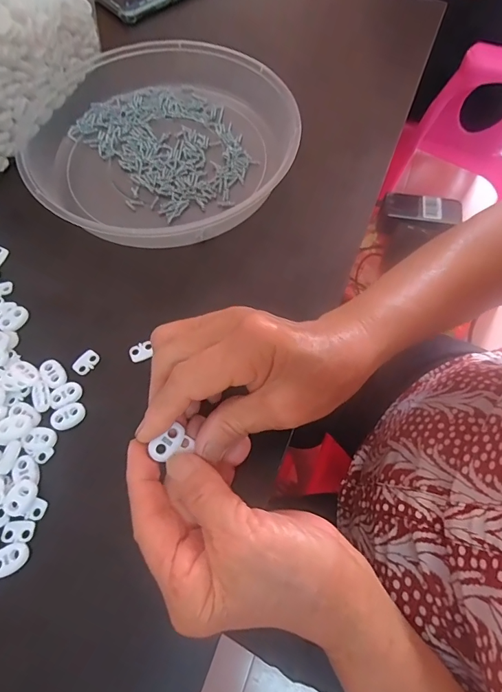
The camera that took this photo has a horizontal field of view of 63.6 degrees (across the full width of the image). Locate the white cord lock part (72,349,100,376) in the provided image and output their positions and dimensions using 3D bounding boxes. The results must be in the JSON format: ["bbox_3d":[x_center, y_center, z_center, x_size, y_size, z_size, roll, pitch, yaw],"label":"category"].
[{"bbox_3d":[-0.120,0.012,0.294,0.014,0.004,0.019,24,67,12],"label":"white cord lock part"}]

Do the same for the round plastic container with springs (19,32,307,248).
[{"bbox_3d":[-0.084,-0.194,0.367,0.225,0.040,0.233,-1,64,1],"label":"round plastic container with springs"}]

